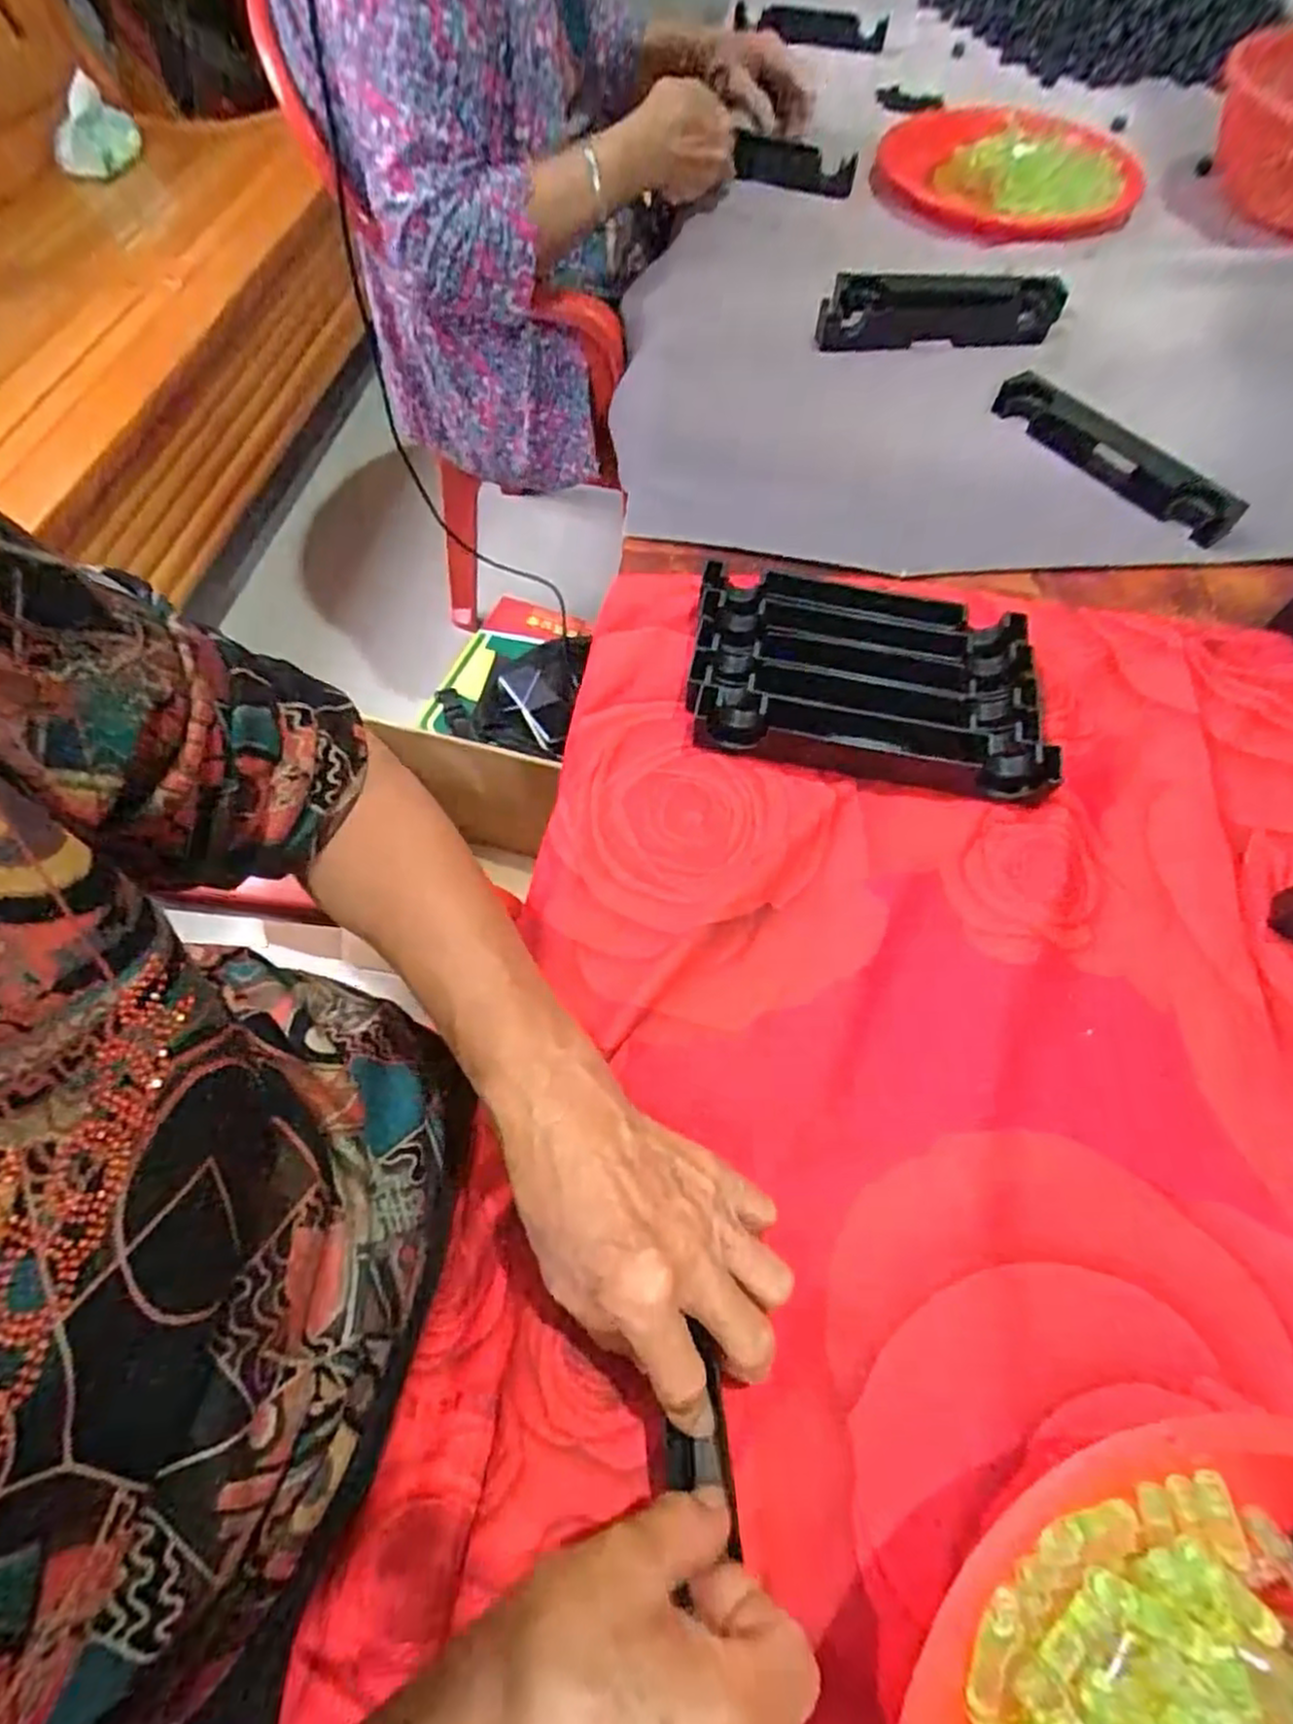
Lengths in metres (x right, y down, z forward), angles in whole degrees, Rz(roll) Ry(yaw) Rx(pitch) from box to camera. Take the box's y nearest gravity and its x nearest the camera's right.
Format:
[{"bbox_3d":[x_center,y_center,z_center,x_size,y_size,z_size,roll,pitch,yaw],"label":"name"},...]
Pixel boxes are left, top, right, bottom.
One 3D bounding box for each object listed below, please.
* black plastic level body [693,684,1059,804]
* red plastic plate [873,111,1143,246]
[{"bbox_3d":[0.119,-0.066,0.402,0.194,0.028,0.028,12,65,5],"label":"black plastic level body"},{"bbox_3d":[0.369,-0.682,0.733,0.229,0.040,0.240,0,64,0],"label":"red plastic plate"}]

